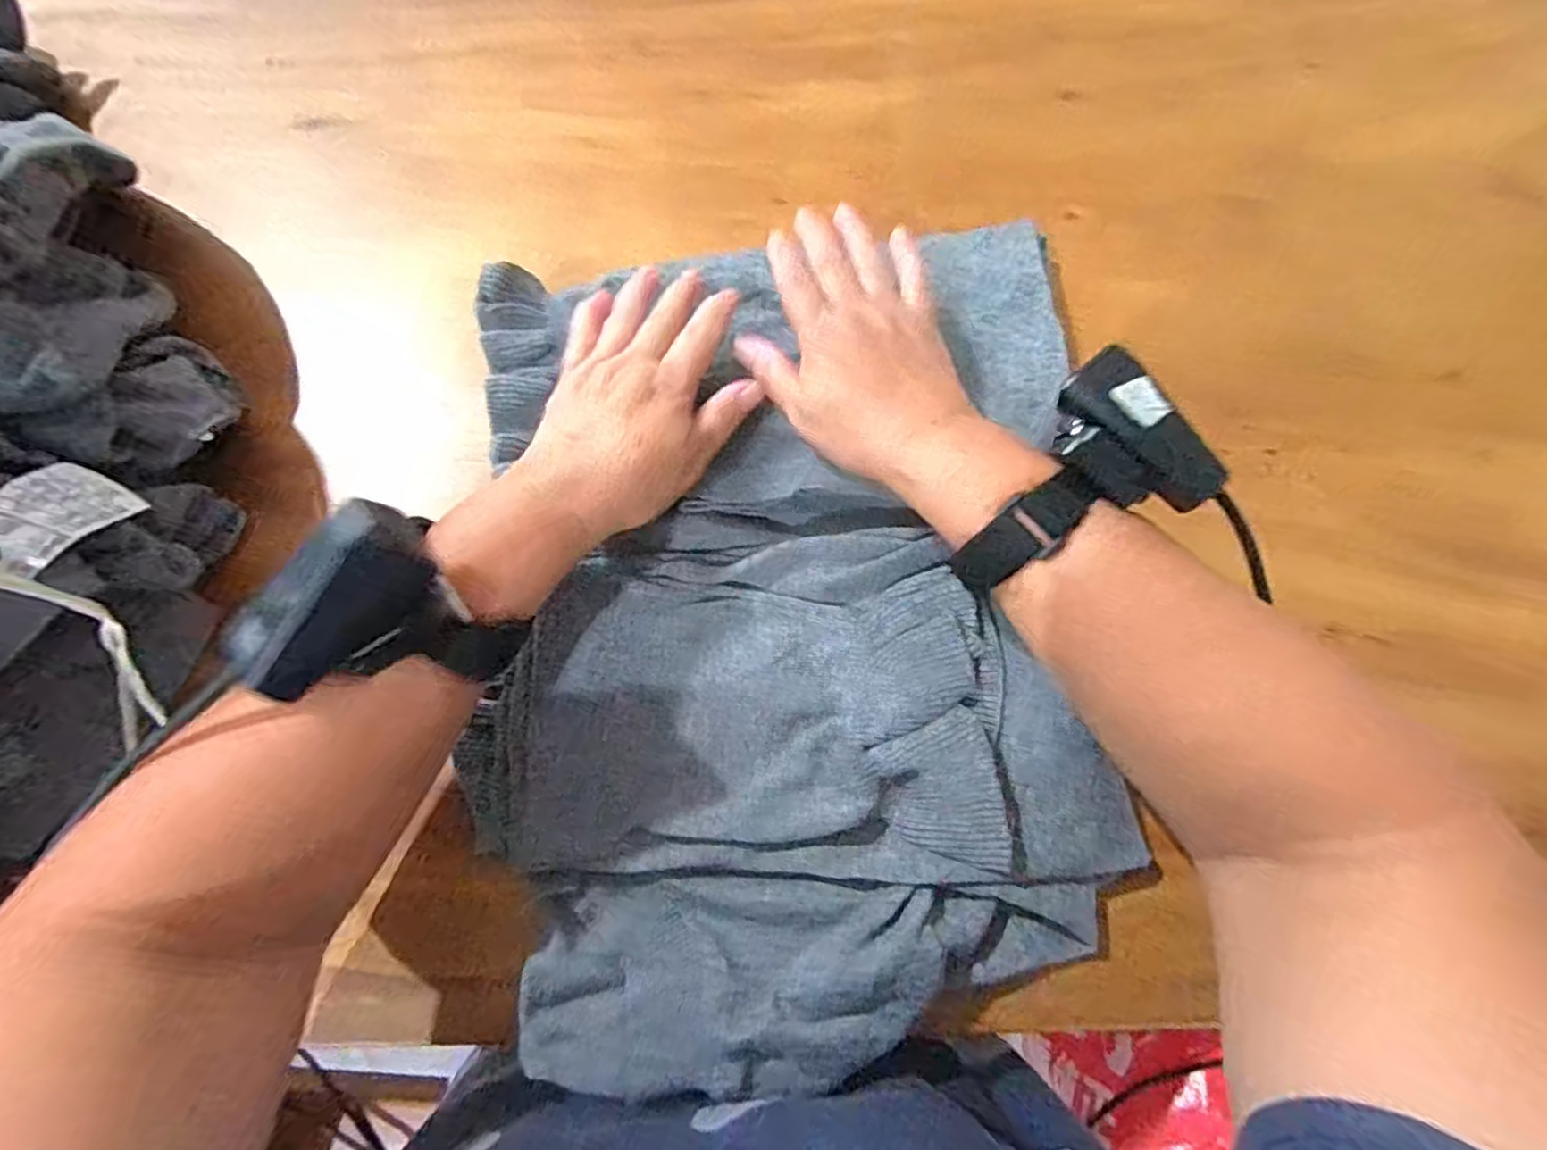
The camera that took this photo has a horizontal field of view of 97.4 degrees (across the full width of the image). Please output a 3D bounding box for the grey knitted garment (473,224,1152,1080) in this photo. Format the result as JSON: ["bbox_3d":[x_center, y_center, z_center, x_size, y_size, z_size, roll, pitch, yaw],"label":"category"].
[{"bbox_3d":[0.004,0.015,0.327,0.295,0.038,0.389,-4,71,0],"label":"grey knitted garment"}]

